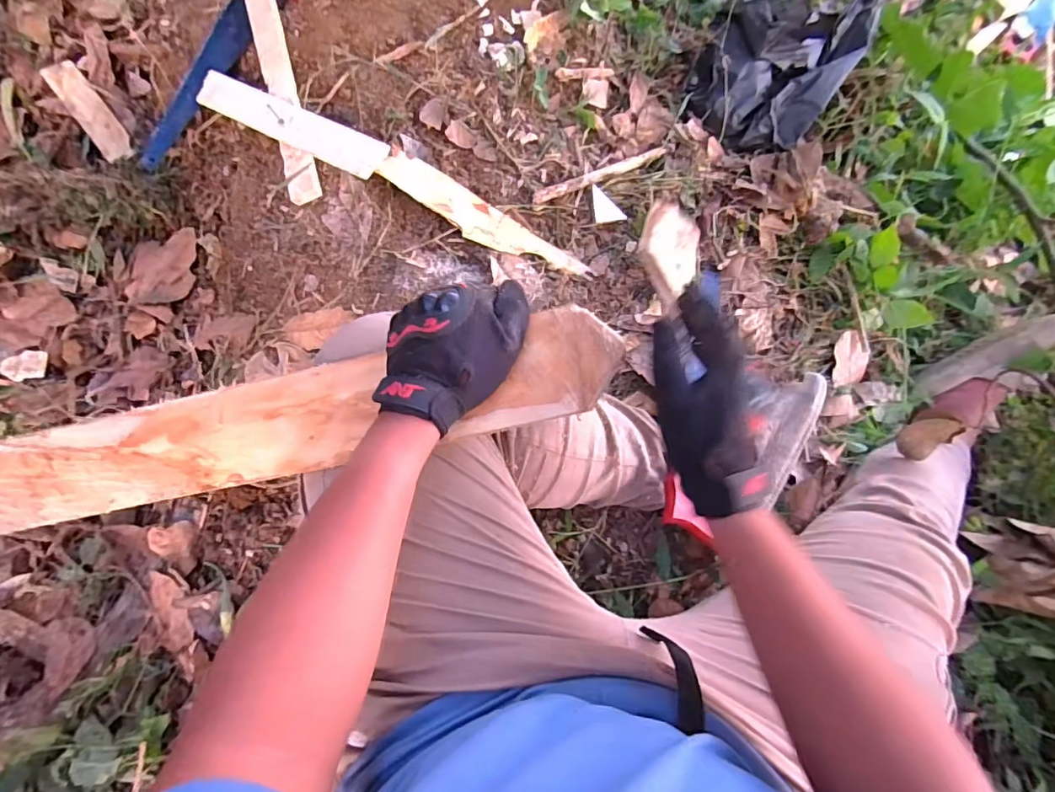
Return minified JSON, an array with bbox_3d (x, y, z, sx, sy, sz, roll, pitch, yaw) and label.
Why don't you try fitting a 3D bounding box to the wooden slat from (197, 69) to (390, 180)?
[{"bbox_3d":[-0.328,-0.368,0.682,0.335,0.017,0.050,30,106,21],"label":"wooden slat"}]

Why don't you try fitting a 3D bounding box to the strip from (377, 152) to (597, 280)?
[{"bbox_3d":[-0.057,-0.244,0.722,0.318,0.012,0.057,32,77,-3],"label":"strip"}]

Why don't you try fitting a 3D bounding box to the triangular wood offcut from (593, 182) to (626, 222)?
[{"bbox_3d":[0.116,-0.285,0.780,0.067,0.004,0.041,44,77,-13],"label":"triangular wood offcut"}]

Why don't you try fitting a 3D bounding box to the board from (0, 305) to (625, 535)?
[{"bbox_3d":[-0.352,0.050,0.467,0.789,0.016,0.099,-11,77,10],"label":"board"}]

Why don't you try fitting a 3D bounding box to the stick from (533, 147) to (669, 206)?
[{"bbox_3d":[0.113,-0.346,0.791,0.246,0.017,0.025,-29,79,-22],"label":"stick"}]

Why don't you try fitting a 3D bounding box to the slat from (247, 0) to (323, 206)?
[{"bbox_3d":[-0.373,-0.507,0.742,0.043,0.018,0.516,-16,78,-5],"label":"slat"}]

